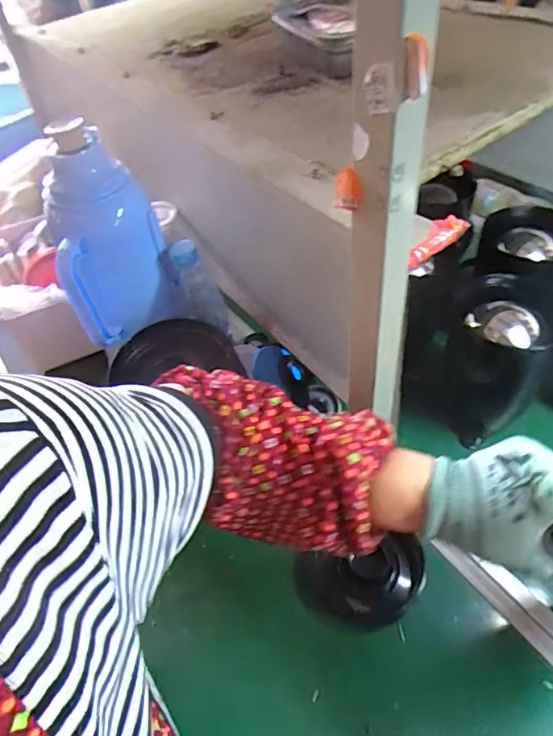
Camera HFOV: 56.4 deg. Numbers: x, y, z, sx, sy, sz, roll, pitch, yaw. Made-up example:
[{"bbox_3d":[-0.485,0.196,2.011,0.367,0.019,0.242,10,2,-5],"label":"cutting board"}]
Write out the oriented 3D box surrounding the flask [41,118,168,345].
[{"bbox_3d":[-0.213,-0.160,0.620,0.124,0.237,0.097,-30,51,-21],"label":"flask"}]

